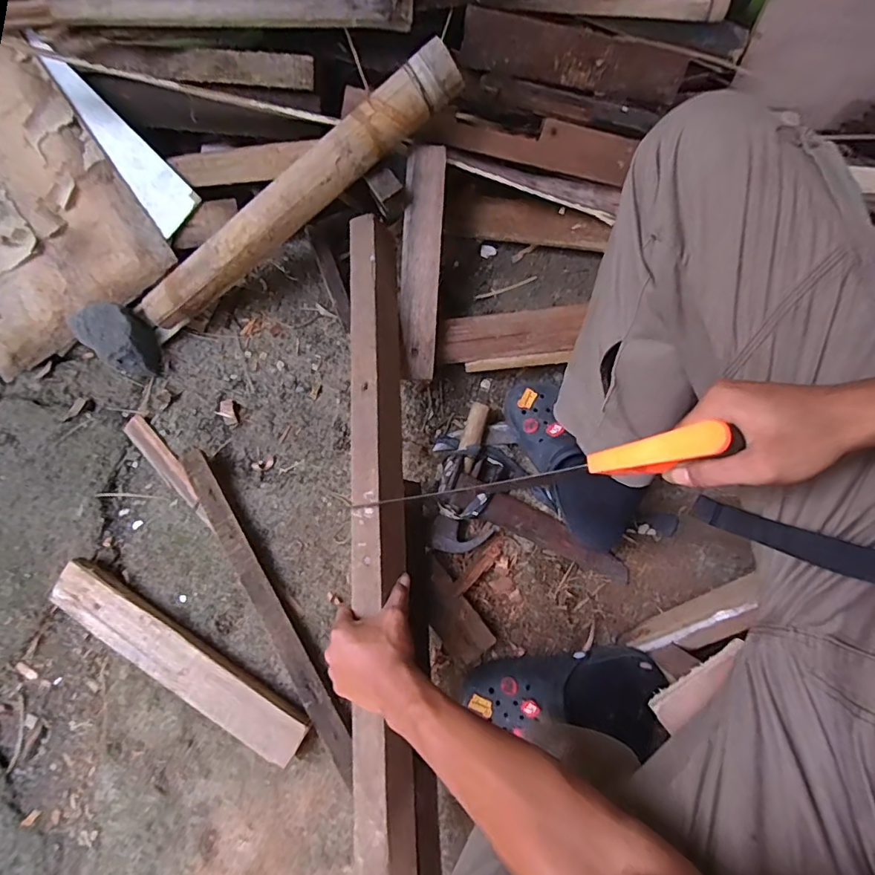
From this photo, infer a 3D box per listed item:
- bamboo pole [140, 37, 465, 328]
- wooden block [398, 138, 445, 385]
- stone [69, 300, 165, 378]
[{"bbox_3d":[-0.198,-0.313,0.670,0.531,0.047,0.057,-33,79,14],"label":"bamboo pole"},{"bbox_3d":[-0.023,-0.237,0.690,0.055,0.017,0.305,4,97,2],"label":"wooden block"},{"bbox_3d":[-0.475,-0.149,0.758,0.128,0.071,0.079,36,81,8],"label":"stone"}]

